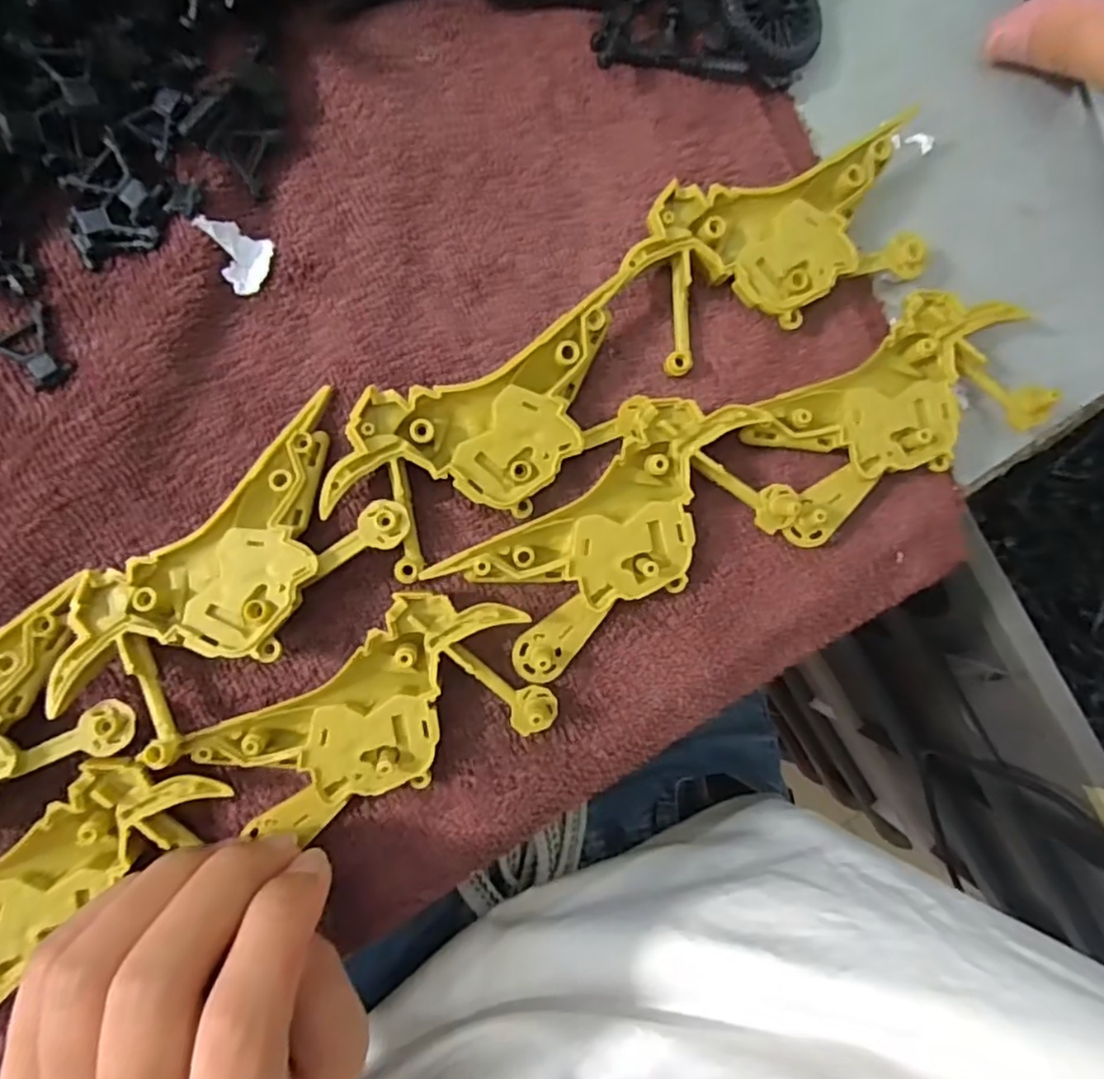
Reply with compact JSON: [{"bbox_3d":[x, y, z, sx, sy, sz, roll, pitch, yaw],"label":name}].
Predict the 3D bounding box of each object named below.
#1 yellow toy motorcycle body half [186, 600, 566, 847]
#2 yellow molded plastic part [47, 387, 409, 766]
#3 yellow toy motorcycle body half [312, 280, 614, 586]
[{"bbox_3d":[-0.050,0.050,0.187,0.092,0.013,0.049,-26,93,-7],"label":"yellow toy motorcycle body half"},{"bbox_3d":[-0.088,0.011,0.180,0.096,0.014,0.046,-45,95,-6],"label":"yellow molded plastic part"},{"bbox_3d":[-0.019,-0.029,0.192,0.096,0.015,0.044,-31,94,-7],"label":"yellow toy motorcycle body half"}]

